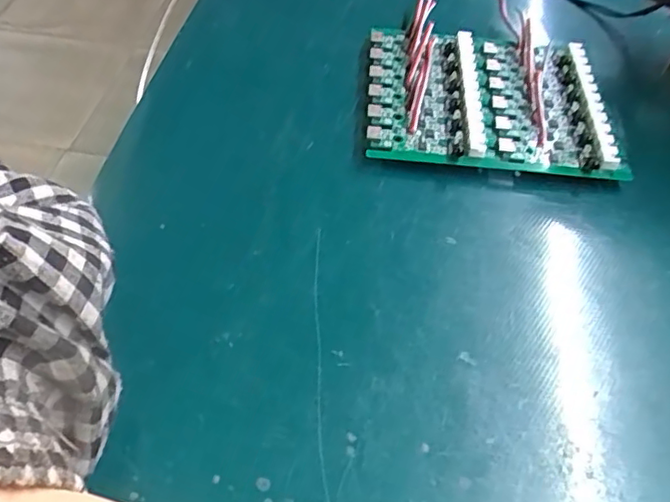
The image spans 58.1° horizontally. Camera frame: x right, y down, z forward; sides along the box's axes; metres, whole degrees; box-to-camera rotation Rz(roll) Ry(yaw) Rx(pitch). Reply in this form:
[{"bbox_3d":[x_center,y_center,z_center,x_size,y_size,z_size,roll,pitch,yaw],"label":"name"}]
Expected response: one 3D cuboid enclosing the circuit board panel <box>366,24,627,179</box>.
[{"bbox_3d":[0.077,-0.076,0.307,0.118,0.020,0.090,5,51,1],"label":"circuit board panel"}]

